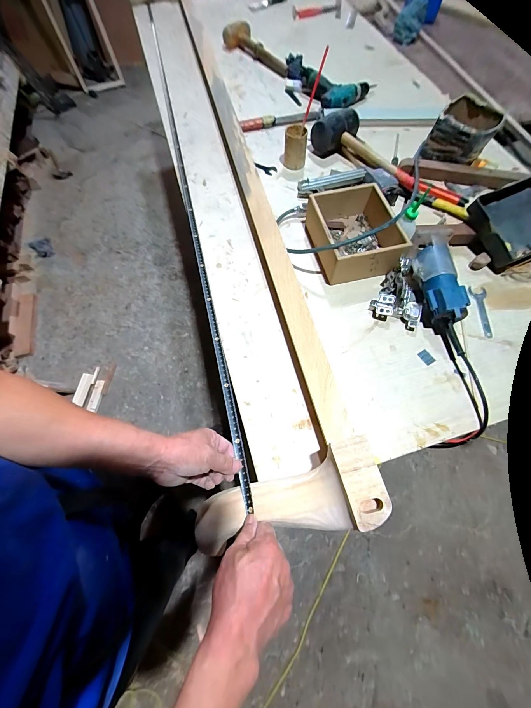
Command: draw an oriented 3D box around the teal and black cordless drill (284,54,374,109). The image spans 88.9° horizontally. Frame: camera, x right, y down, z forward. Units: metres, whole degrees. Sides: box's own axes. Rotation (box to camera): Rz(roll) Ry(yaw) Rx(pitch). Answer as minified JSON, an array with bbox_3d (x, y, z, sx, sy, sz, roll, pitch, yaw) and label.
[{"bbox_3d":[0.197,-0.921,0.932,0.305,0.076,0.200,18,69,9],"label":"teal and black cordless drill"}]

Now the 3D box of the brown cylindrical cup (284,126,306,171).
[{"bbox_3d":[0.084,-0.594,0.776,0.061,0.094,0.071,-2,67,1],"label":"brown cylindrical cup"}]

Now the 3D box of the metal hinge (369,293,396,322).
[{"bbox_3d":[0.258,-0.109,0.599,0.047,0.023,0.065,23,70,11],"label":"metal hinge"}]

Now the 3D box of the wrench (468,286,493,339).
[{"bbox_3d":[0.483,-0.095,0.597,0.036,0.006,0.128,-2,67,1],"label":"wrench"}]

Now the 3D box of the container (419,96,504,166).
[{"bbox_3d":[0.558,-0.627,0.777,0.158,0.105,0.170,33,72,14],"label":"container"}]

